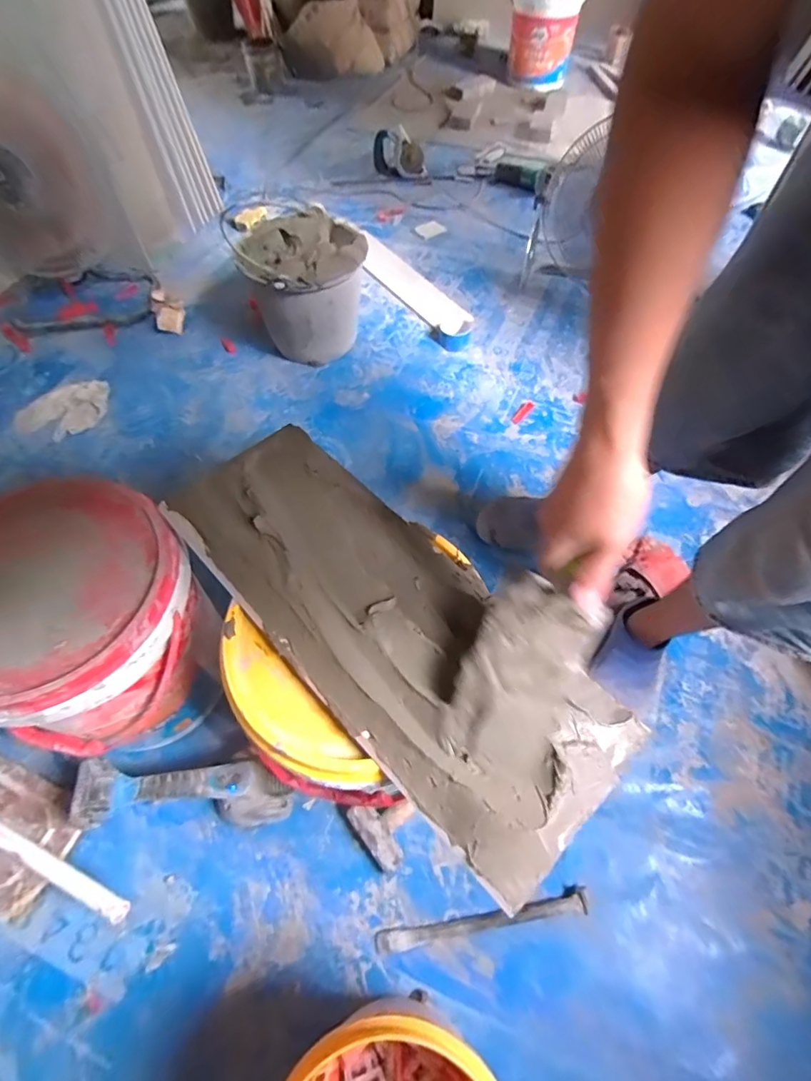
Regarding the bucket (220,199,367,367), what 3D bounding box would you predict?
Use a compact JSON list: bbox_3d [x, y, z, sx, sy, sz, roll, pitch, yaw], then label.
[{"bbox_3d":[-0.243,-0.622,1.283,0.275,0.266,0.284,0,60,0],"label":"bucket"}]

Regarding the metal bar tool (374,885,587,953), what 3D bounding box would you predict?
[{"bbox_3d":[0.107,0.534,0.712,0.298,0.027,0.027,-9,60,-4],"label":"metal bar tool"}]

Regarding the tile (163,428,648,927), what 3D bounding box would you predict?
[{"bbox_3d":[-0.033,0.071,0.573,0.210,0.031,0.579,-39,67,-20],"label":"tile"}]

